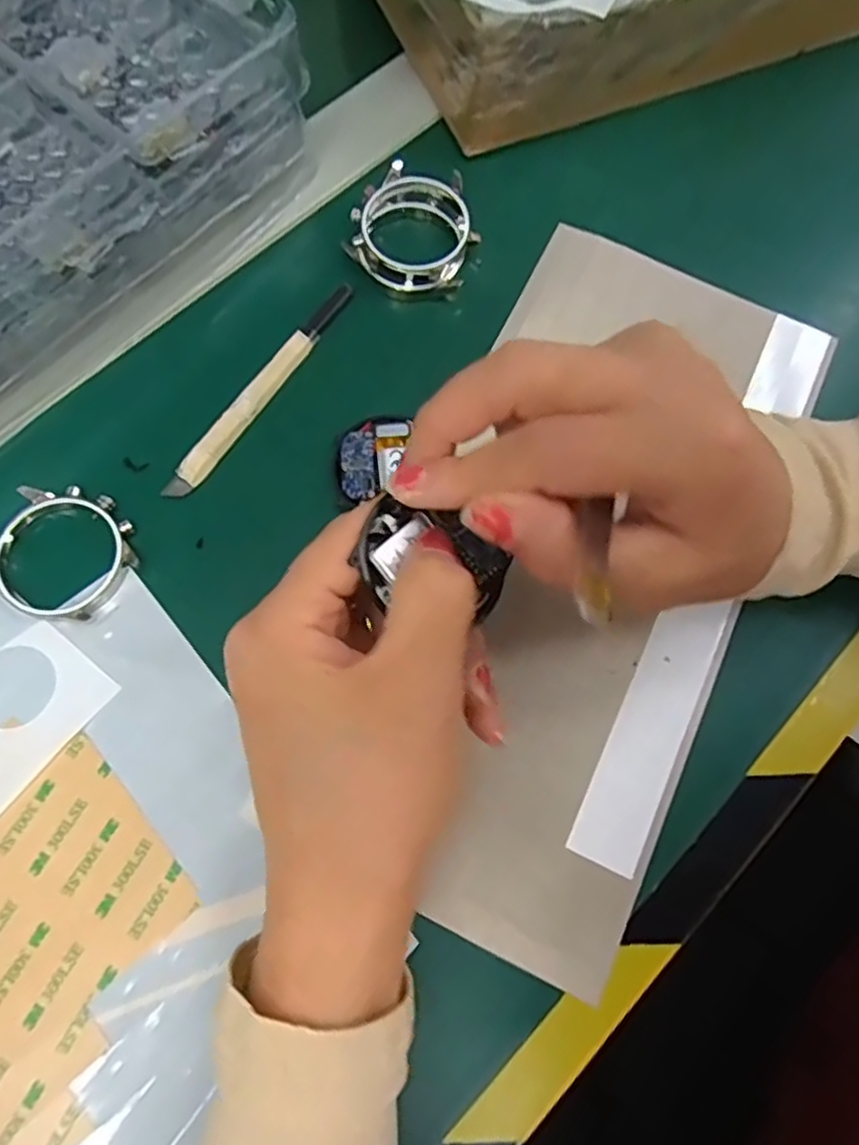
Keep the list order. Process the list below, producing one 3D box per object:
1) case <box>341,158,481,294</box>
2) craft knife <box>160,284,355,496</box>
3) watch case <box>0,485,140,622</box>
[{"bbox_3d":[-0.006,-0.143,0.297,0.051,0.021,0.050,22,73,5],"label":"case"},{"bbox_3d":[-0.065,-0.074,0.281,0.010,0.005,0.112,33,75,8],"label":"craft knife"},{"bbox_3d":[-0.134,-0.008,0.257,0.050,0.006,0.049,41,76,10],"label":"watch case"}]

